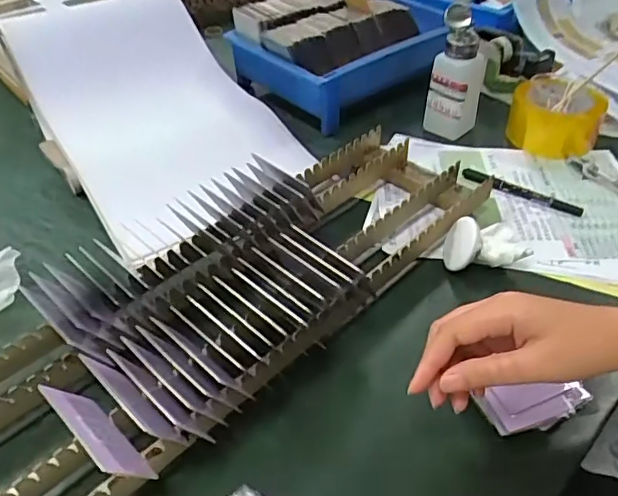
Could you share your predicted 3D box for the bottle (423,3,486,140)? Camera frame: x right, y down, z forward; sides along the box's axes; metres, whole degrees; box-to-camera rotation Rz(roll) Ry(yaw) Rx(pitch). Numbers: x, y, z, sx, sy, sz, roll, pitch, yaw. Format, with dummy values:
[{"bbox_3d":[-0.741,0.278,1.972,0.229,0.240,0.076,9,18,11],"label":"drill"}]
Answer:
[{"bbox_3d":[0.187,-0.216,0.712,0.062,0.140,0.057,17,46,19],"label":"bottle"}]

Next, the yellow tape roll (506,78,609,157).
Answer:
[{"bbox_3d":[0.314,-0.168,0.725,0.107,0.067,0.107,0,41,0],"label":"yellow tape roll"}]

